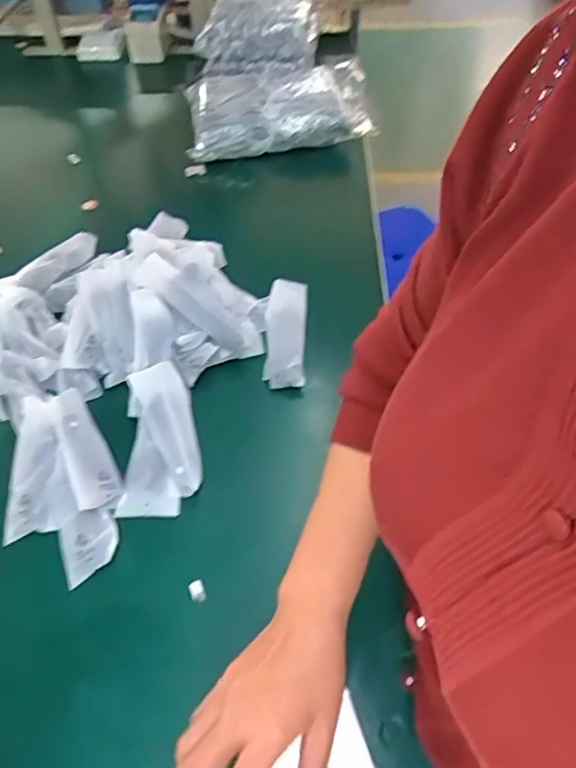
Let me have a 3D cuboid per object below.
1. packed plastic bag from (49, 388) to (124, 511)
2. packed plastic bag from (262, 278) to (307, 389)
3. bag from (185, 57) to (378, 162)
[{"bbox_3d":[-0.221,0.065,0.633,0.045,0.015,0.155,-22,55,-16],"label":"packed plastic bag"},{"bbox_3d":[-0.004,-0.066,0.738,0.051,0.033,0.156,2,52,2],"label":"packed plastic bag"},{"bbox_3d":[-0.024,-0.530,1.098,0.353,0.065,0.241,-13,53,-10],"label":"bag"}]

